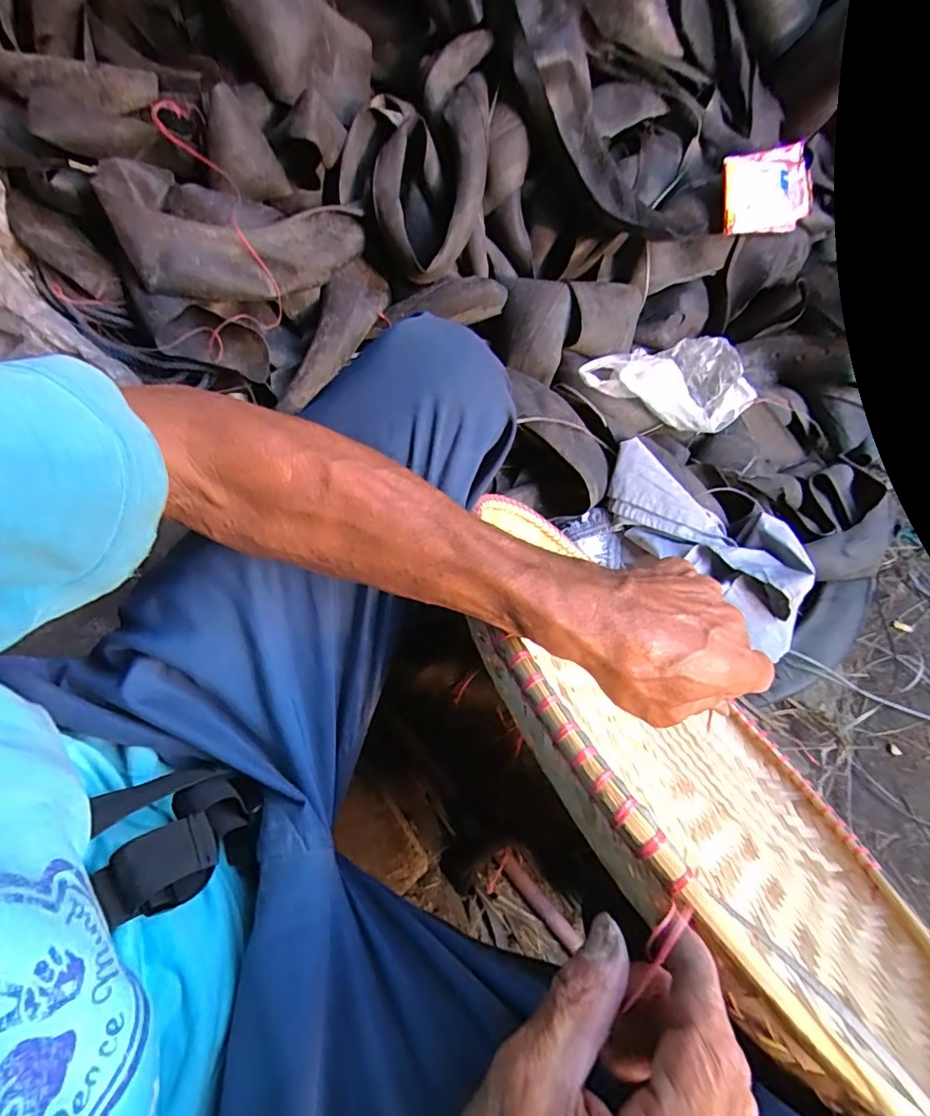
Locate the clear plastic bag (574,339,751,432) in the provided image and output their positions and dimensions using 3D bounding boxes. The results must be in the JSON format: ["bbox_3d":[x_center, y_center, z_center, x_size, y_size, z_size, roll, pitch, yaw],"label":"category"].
[{"bbox_3d":[0.306,-0.275,0.797,0.243,0.067,0.127,14,73,7],"label":"clear plastic bag"}]

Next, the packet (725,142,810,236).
[{"bbox_3d":[0.432,-0.524,0.760,0.132,0.013,0.106,-13,107,-6],"label":"packet"}]

